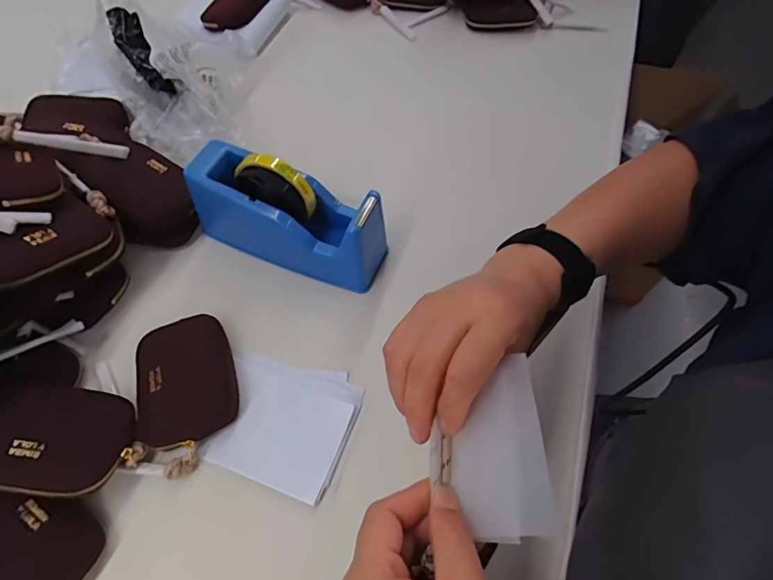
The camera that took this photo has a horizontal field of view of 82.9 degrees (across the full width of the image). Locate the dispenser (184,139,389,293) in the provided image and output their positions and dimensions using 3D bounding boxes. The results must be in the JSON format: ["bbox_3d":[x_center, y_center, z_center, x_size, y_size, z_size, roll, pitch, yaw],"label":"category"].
[{"bbox_3d":[-0.099,-0.079,0.455,0.204,0.105,0.072,19,61,10],"label":"dispenser"}]

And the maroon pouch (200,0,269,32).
[{"bbox_3d":[-0.229,-0.447,0.680,0.052,0.033,0.116,28,63,14],"label":"maroon pouch"}]

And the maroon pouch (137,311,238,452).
[{"bbox_3d":[-0.183,0.079,0.398,0.083,0.028,0.116,-17,61,-11],"label":"maroon pouch"}]

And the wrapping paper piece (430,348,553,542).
[{"bbox_3d":[0.052,0.082,0.231,0.059,0.007,0.084,-19,59,28],"label":"wrapping paper piece"}]

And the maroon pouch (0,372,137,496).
[{"bbox_3d":[-0.264,0.115,0.346,0.113,0.018,0.084,19,42,-17],"label":"maroon pouch"}]

